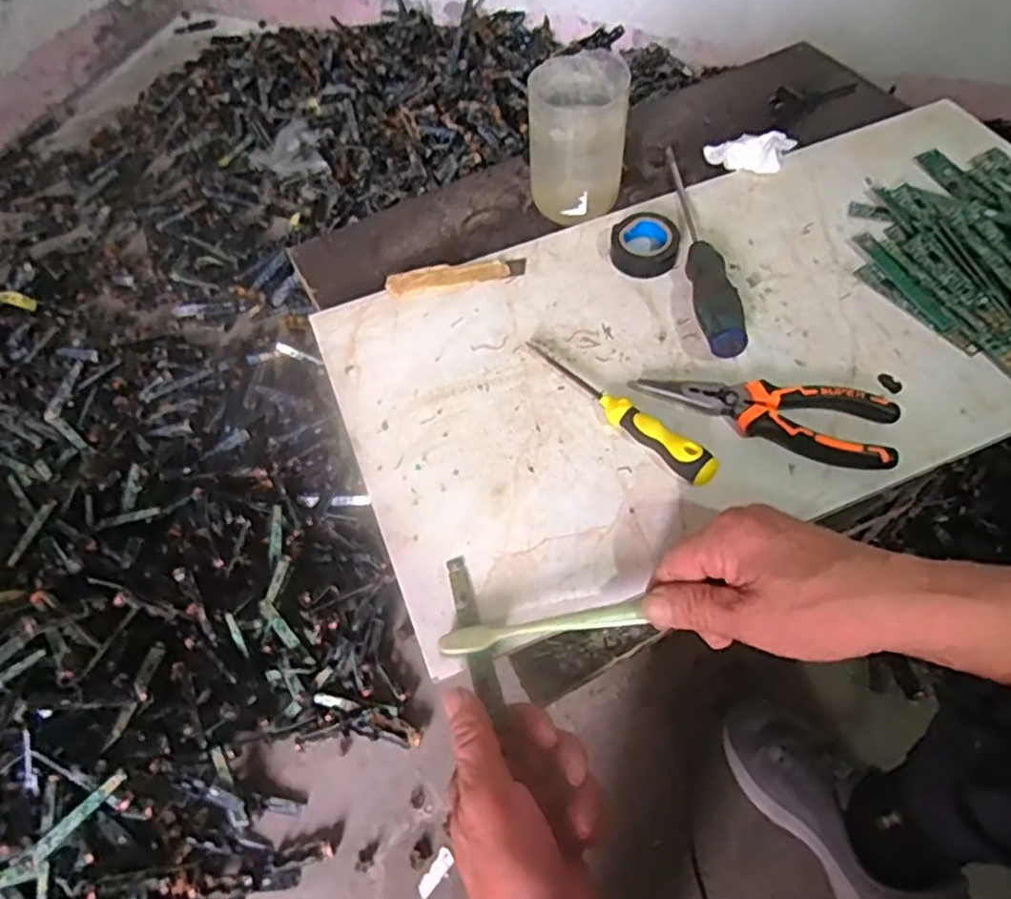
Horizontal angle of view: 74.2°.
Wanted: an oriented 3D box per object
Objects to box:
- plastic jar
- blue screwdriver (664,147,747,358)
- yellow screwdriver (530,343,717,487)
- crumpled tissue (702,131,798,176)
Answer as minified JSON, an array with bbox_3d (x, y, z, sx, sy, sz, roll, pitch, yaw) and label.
[{"bbox_3d":[0.057,-0.245,0.532,0.073,0.098,0.073,-2,58,3],"label":"plastic jar"},{"bbox_3d":[0.150,-0.164,0.517,0.030,0.028,0.233,-2,58,3],"label":"blue screwdriver"},{"bbox_3d":[0.071,-0.030,0.447,0.019,0.020,0.160,-41,64,-20],"label":"yellow screwdriver"},{"bbox_3d":[0.206,-0.255,0.571,0.071,0.024,0.035,16,61,14],"label":"crumpled tissue"}]

